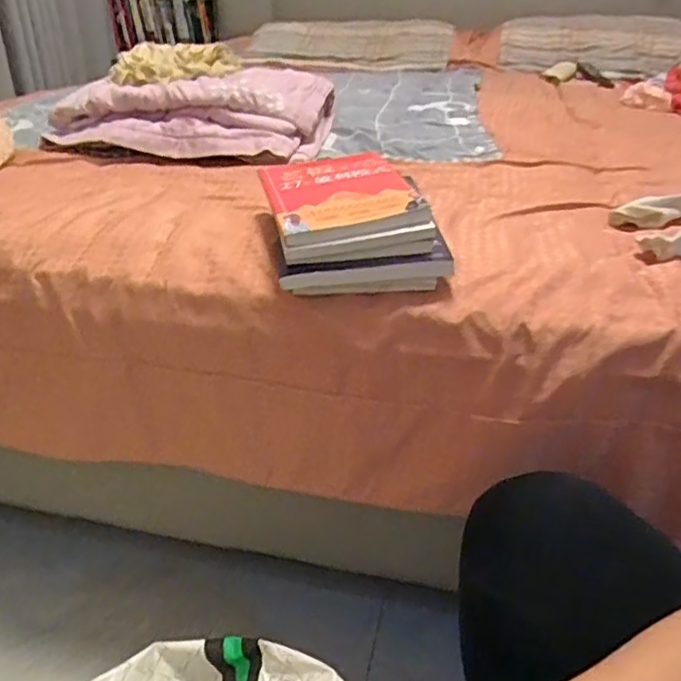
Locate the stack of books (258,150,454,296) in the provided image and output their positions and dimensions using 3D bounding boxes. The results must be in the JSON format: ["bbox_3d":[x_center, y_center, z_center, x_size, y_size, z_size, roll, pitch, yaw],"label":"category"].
[{"bbox_3d":[0.006,-0.134,0.672,0.154,0.074,0.211,-5,31,-9],"label":"stack of books"}]

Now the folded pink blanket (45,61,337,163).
[{"bbox_3d":[-0.245,-0.416,1.106,0.435,0.103,0.331,3,31,4],"label":"folded pink blanket"}]

